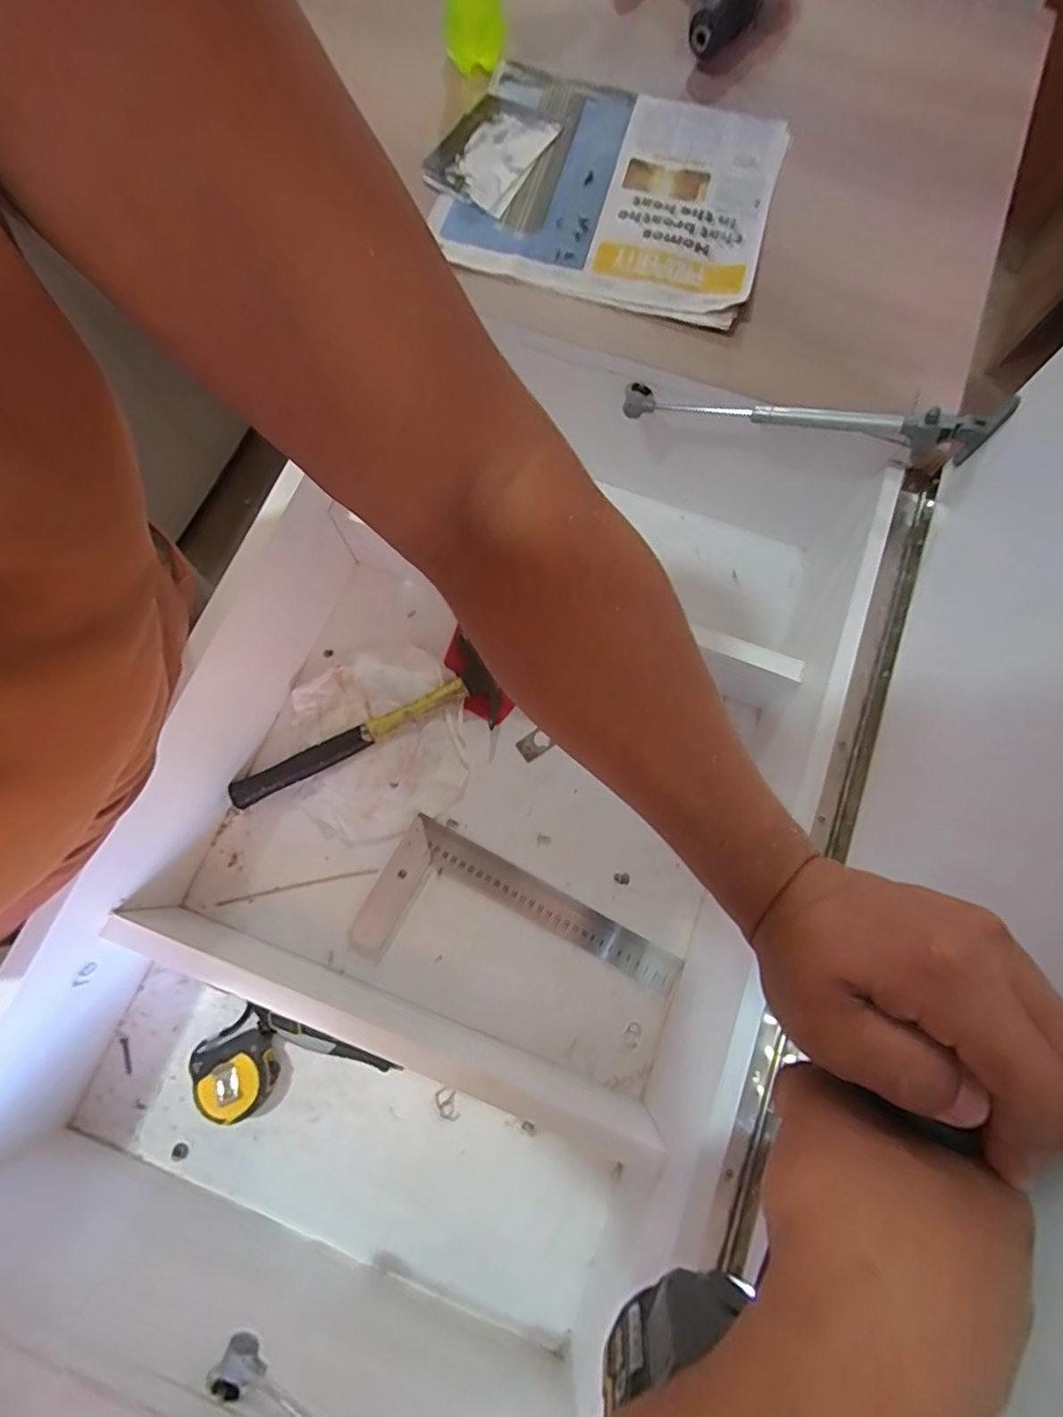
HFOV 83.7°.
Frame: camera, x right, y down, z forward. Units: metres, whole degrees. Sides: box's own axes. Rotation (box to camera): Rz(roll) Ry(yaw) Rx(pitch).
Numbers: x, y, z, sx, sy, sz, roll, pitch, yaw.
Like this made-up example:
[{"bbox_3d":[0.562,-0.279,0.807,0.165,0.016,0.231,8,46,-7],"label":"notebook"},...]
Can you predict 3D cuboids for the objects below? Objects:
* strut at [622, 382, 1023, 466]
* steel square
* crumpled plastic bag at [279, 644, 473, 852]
[{"bbox_3d":[0.229,-0.254,0.525,0.310,0.050,0.027,18,75,22],"label":"strut"},{"bbox_3d":[-0.017,0.236,0.582,0.299,0.014,0.140,28,77,6],"label":"steel square"},{"bbox_3d":[-0.166,0.035,0.632,0.188,0.017,0.195,-16,76,-5],"label":"crumpled plastic bag"}]

